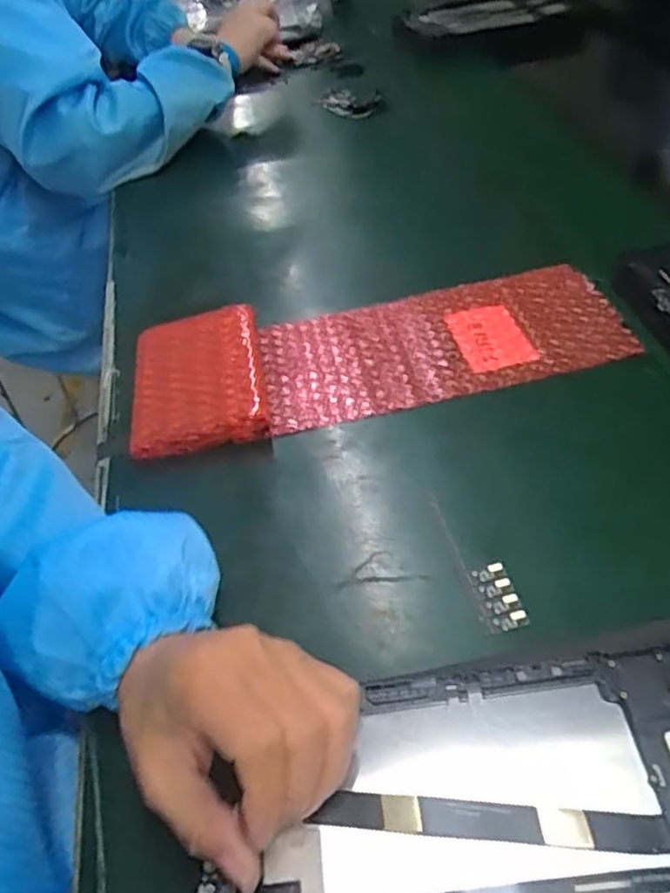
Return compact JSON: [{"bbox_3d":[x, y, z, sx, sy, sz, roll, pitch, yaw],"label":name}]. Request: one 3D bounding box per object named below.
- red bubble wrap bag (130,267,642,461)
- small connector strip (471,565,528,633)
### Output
[{"bbox_3d":[0.030,-0.074,0.507,0.352,0.020,0.118,-10,46,-5],"label":"red bubble wrap bag"},{"bbox_3d":[0.087,0.079,0.361,0.017,0.005,0.038,-13,47,-7],"label":"small connector strip"}]

